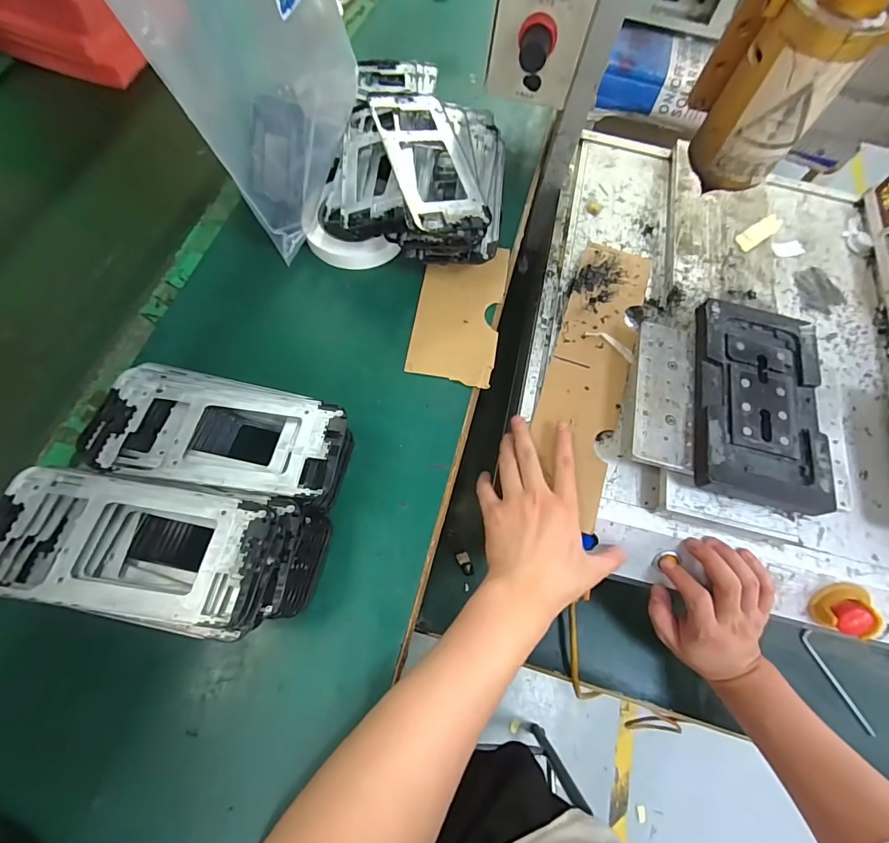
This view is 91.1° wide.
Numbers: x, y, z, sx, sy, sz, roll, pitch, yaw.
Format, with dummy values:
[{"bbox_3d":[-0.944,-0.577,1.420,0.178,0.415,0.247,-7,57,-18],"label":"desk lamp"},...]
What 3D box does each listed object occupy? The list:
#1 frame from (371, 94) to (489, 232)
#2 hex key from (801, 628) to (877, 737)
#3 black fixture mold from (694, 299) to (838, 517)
[{"bbox_3d":[-0.015,-0.241,0.402,0.075,0.007,0.157,-15,77,-18],"label":"frame"},{"bbox_3d":[0.424,0.281,0.471,0.014,0.008,0.108,-20,69,-11],"label":"hex key"},{"bbox_3d":[0.291,-0.021,0.407,0.108,0.027,0.193,13,66,3],"label":"black fixture mold"}]

